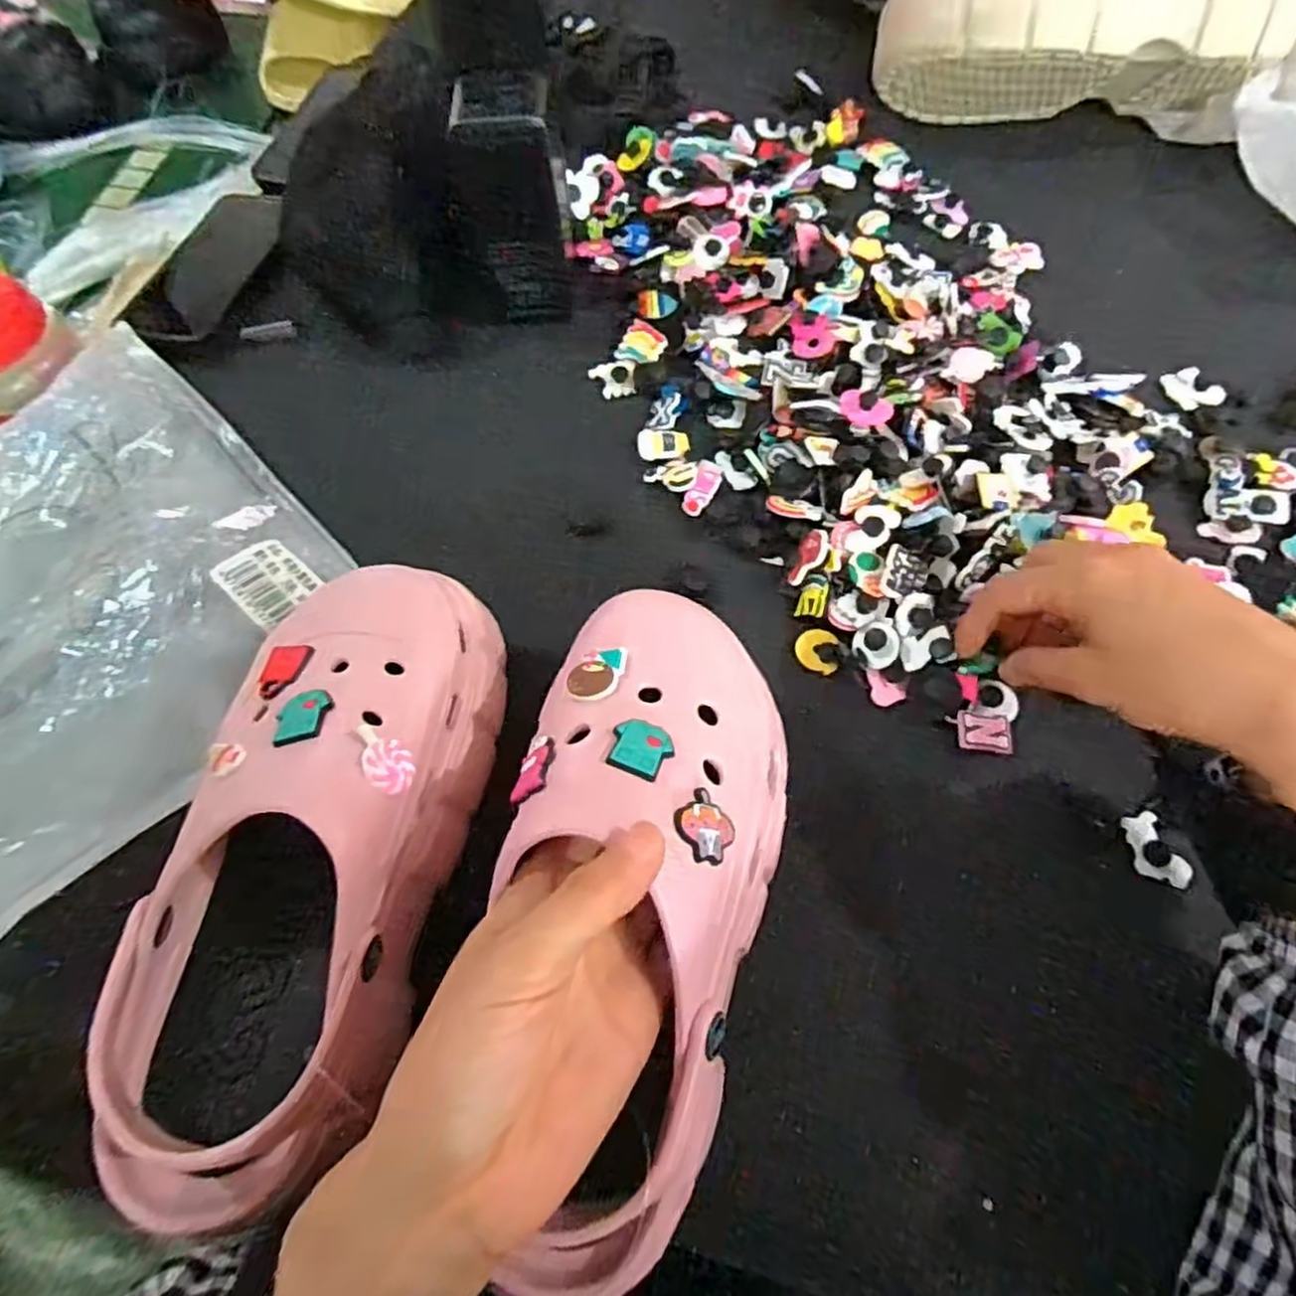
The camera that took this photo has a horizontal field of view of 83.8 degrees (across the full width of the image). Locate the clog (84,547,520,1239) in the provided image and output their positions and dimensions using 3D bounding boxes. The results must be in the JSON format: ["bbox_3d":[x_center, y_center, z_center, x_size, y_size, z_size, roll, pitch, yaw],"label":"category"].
[{"bbox_3d":[-0.131,0.076,0.285,0.096,0.079,0.236,6,66,6],"label":"clog"}]

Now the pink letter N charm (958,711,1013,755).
[{"bbox_3d":[0.165,0.041,0.354,0.025,0.007,0.021,6,67,6],"label":"pink letter N charm"}]

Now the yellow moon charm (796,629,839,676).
[{"bbox_3d":[0.089,0.002,0.379,0.021,0.004,0.023,2,82,6],"label":"yellow moon charm"}]

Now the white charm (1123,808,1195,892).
[{"bbox_3d":[0.233,0.094,0.333,0.019,0.004,0.034,-28,64,14],"label":"white charm"}]

